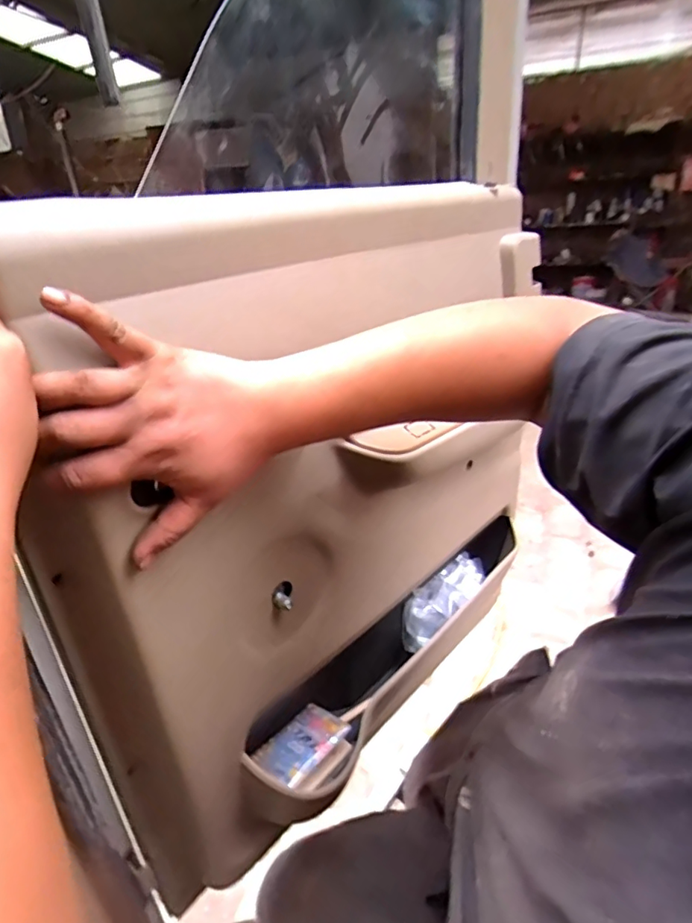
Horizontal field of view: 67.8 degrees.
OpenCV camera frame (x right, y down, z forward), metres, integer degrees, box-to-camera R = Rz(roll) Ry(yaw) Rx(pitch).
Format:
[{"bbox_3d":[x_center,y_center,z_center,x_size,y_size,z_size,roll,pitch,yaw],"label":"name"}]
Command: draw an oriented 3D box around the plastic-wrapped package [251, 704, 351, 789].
[{"bbox_3d":[-0.049,0.318,0.582,0.070,0.012,0.094,7,28,40],"label":"plastic-wrapped package"}]

